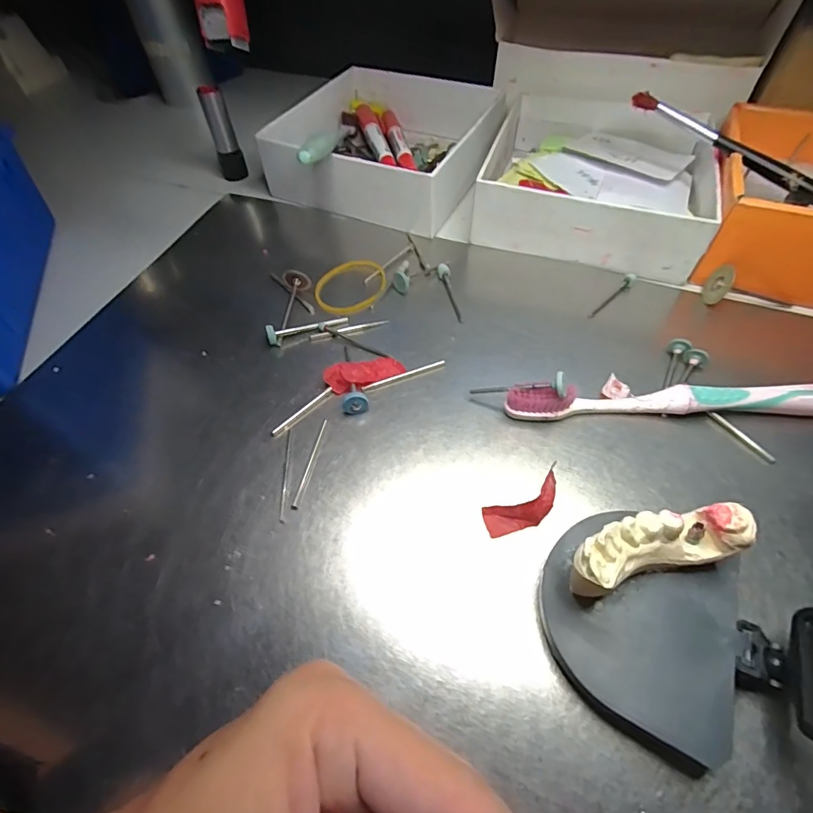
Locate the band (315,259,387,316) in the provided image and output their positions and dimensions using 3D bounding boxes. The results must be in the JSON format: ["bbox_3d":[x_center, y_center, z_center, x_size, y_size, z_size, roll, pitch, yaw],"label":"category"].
[{"bbox_3d":[-0.032,-0.072,0.265,0.038,0.004,0.046,24,59,17],"label":"band"}]

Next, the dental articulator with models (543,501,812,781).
[{"bbox_3d":[0.128,0.083,0.129,0.173,0.039,0.066,20,58,14],"label":"dental articulator with models"}]

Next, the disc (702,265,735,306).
[{"bbox_3d":[0.170,-0.067,0.249,0.004,0.021,0.019,12,20,-9],"label":"disc"}]

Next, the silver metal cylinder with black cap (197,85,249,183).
[{"bbox_3d":[-0.130,-0.193,0.324,0.018,0.057,0.013,-19,57,-12],"label":"silver metal cylinder with black cap"}]

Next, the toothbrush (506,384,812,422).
[{"bbox_3d":[0.135,-0.002,0.202,0.178,0.017,0.011,0,55,1],"label":"toothbrush"}]

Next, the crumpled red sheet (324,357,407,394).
[{"bbox_3d":[-0.020,-0.017,0.224,0.038,0.007,0.015,-20,58,-13],"label":"crumpled red sheet"}]

